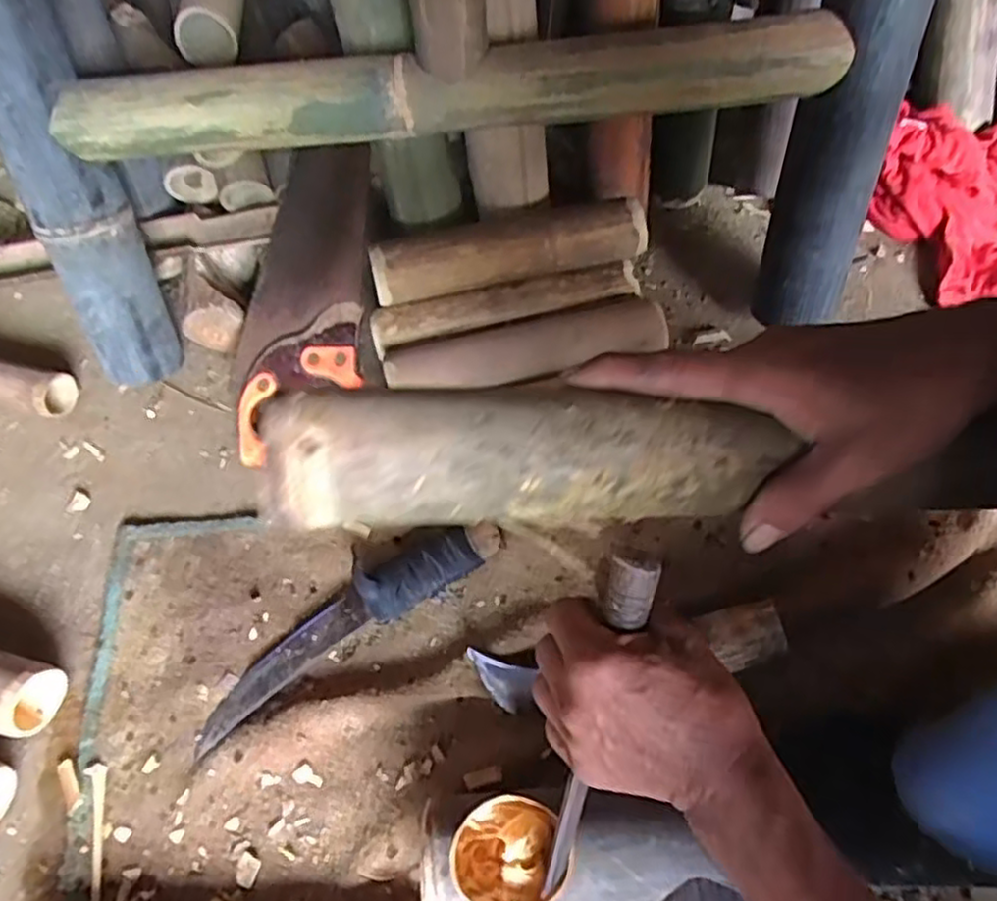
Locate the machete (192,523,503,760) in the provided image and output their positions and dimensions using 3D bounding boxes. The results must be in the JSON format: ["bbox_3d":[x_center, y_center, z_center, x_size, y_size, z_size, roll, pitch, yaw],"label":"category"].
[{"bbox_3d":[-0.128,0.141,0.586,0.285,0.029,0.049,-31,66,-12],"label":"machete"}]

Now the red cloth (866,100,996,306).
[{"bbox_3d":[0.496,-0.251,0.720,0.214,0.087,0.195,19,66,12],"label":"red cloth"}]

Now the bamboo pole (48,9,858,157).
[{"bbox_3d":[-0.037,-0.280,0.542,0.588,0.047,0.043,-4,63,1],"label":"bamboo pole"}]

